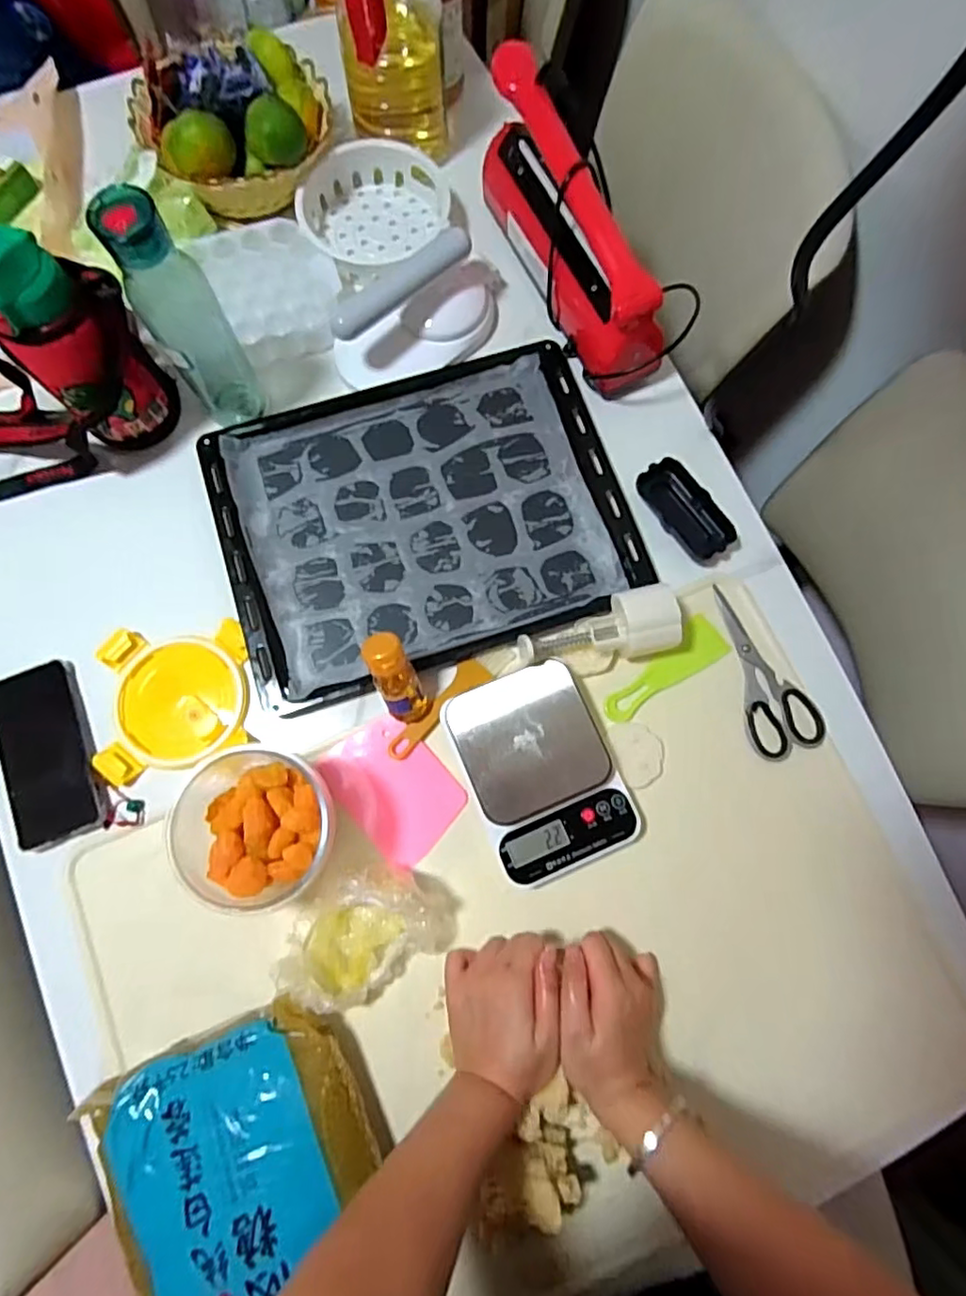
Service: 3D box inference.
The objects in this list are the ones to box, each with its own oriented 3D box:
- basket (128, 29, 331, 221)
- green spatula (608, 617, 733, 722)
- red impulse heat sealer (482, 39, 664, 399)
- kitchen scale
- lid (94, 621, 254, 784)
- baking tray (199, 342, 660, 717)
[{"bbox_3d":[-0.269,-0.561,0.669,0.202,0.109,0.144,-10,77,-4],"label":"basket"},{"bbox_3d":[0.176,0.022,0.593,0.137,0.008,0.043,-35,80,-9],"label":"green spatula"},{"bbox_3d":[0.089,-0.420,0.619,0.065,0.156,0.289,-27,78,-8],"label":"red impulse heat sealer"},{"bbox_3d":[0.052,0.111,0.556,0.128,0.044,0.176,-23,78,-7],"label":"kitchen scale"},{"bbox_3d":[-0.289,0.048,0.575,0.131,0.014,0.134,-6,76,-3],"label":"lid"},{"bbox_3d":[-0.061,-0.136,0.623,0.395,0.027,0.313,-19,77,-6],"label":"baking tray"}]

